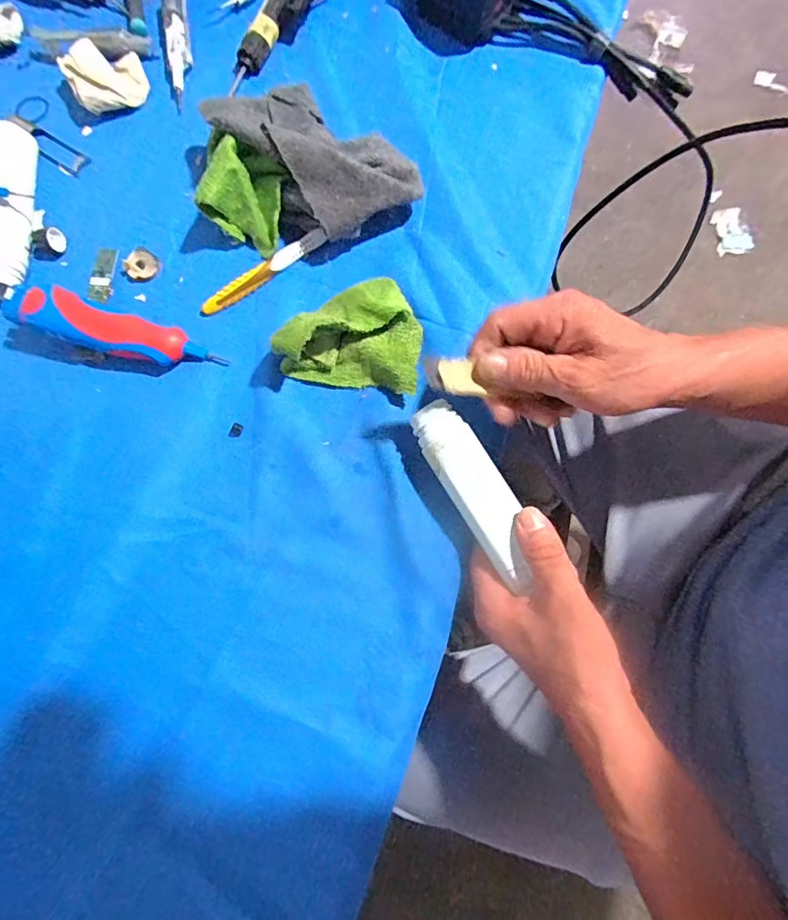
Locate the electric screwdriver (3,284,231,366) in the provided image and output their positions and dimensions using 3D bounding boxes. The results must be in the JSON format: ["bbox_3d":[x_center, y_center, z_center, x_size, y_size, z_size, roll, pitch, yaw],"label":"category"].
[{"bbox_3d":[-0.203,-0.094,0.360,0.151,0.027,0.033,18,79,8],"label":"electric screwdriver"}]

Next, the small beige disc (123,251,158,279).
[{"bbox_3d":[-0.200,-0.153,0.388,0.023,0.005,0.023,-1,77,4],"label":"small beige disc"}]

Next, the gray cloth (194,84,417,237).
[{"bbox_3d":[-0.056,-0.228,0.369,0.096,0.048,0.150,-41,80,-5],"label":"gray cloth"}]

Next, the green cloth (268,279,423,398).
[{"bbox_3d":[-0.027,-0.093,0.344,0.097,0.042,0.076,11,80,5],"label":"green cloth"}]

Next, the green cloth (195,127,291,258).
[{"bbox_3d":[-0.110,-0.199,0.369,0.054,0.048,0.060,16,81,6],"label":"green cloth"}]

